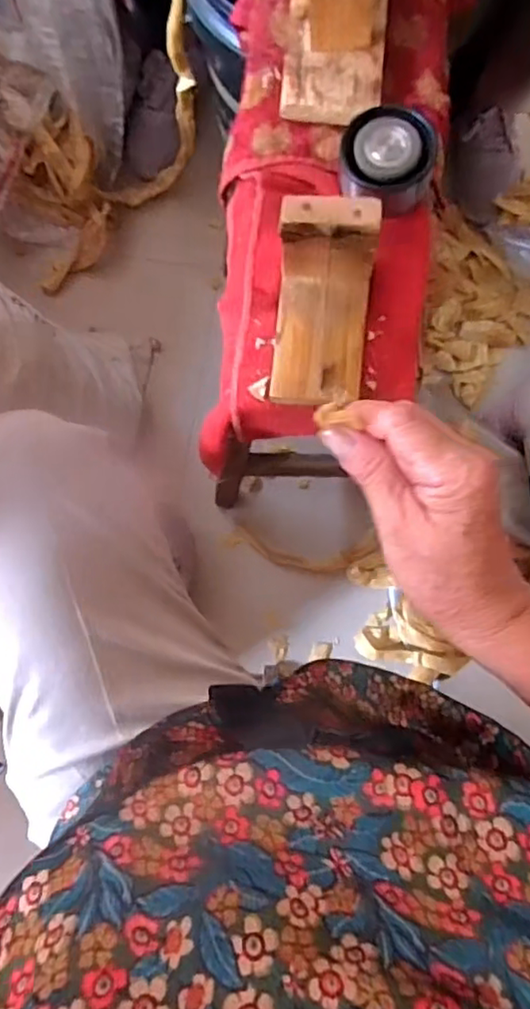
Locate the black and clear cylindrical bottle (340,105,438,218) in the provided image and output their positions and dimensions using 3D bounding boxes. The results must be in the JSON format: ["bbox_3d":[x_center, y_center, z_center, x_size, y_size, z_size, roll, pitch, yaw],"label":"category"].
[{"bbox_3d":[0.084,-0.237,0.423,0.062,0.034,0.059,0,81,2],"label":"black and clear cylindrical bottle"}]

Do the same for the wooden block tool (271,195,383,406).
[{"bbox_3d":[0.038,-0.125,0.393,0.062,0.072,0.103,6,81,3],"label":"wooden block tool"}]

